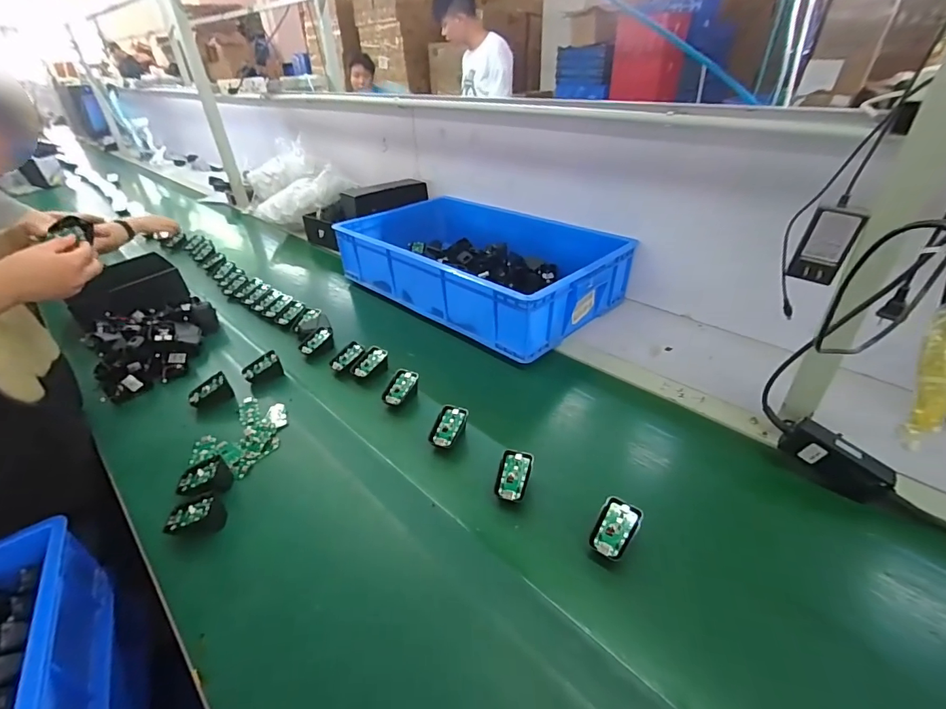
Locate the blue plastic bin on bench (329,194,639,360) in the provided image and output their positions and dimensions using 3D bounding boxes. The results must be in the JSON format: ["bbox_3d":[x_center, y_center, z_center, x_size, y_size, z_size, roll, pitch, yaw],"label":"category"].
[{"bbox_3d":[0.018,-0.239,1.078,0.645,0.131,0.420,28,44,37],"label":"blue plastic bin on bench"}]

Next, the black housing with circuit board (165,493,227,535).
[{"bbox_3d":[-0.365,0.208,0.576,0.068,0.033,0.044,-8,35,-8],"label":"black housing with circuit board"}]

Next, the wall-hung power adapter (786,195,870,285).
[{"bbox_3d":[0.407,-0.129,0.506,0.034,0.092,0.048,-25,40,-30],"label":"wall-hung power adapter"}]

